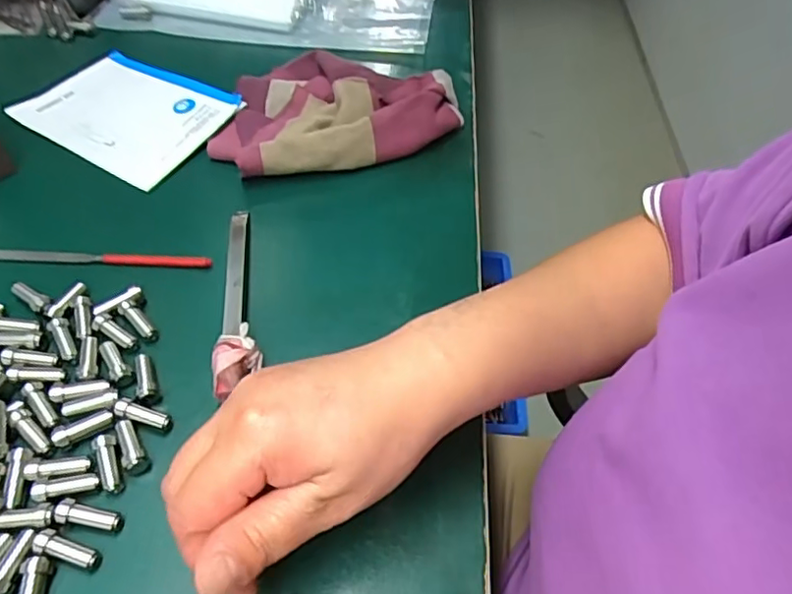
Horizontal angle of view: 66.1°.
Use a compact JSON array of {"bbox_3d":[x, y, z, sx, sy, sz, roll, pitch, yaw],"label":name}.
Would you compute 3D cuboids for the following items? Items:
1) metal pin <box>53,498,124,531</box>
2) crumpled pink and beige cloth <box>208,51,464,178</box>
[{"bbox_3d":[-0.135,0.096,0.268,0.028,0.008,0.011,6,52,2],"label":"metal pin"},{"bbox_3d":[-0.044,-0.142,0.441,0.178,0.036,0.123,-9,53,-9],"label":"crumpled pink and beige cloth"}]

